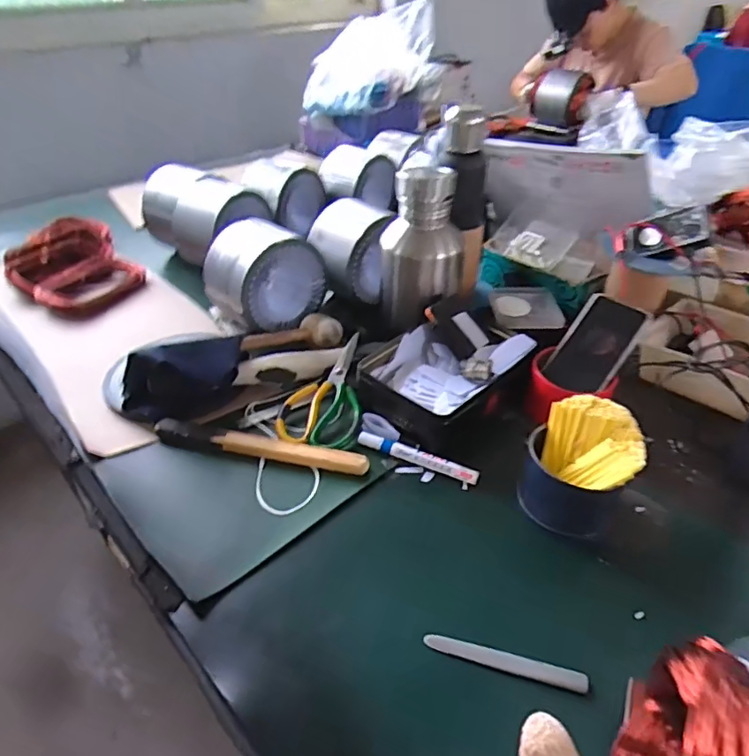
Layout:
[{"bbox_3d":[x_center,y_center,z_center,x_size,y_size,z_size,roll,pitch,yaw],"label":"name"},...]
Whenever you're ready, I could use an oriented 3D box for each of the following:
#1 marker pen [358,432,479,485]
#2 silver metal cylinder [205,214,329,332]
[{"bbox_3d":[0.048,0.091,0.620,0.139,0.017,0.016,17,41,22],"label":"marker pen"},{"bbox_3d":[-0.163,-0.157,0.820,0.161,0.128,0.109,-29,45,-31],"label":"silver metal cylinder"}]

